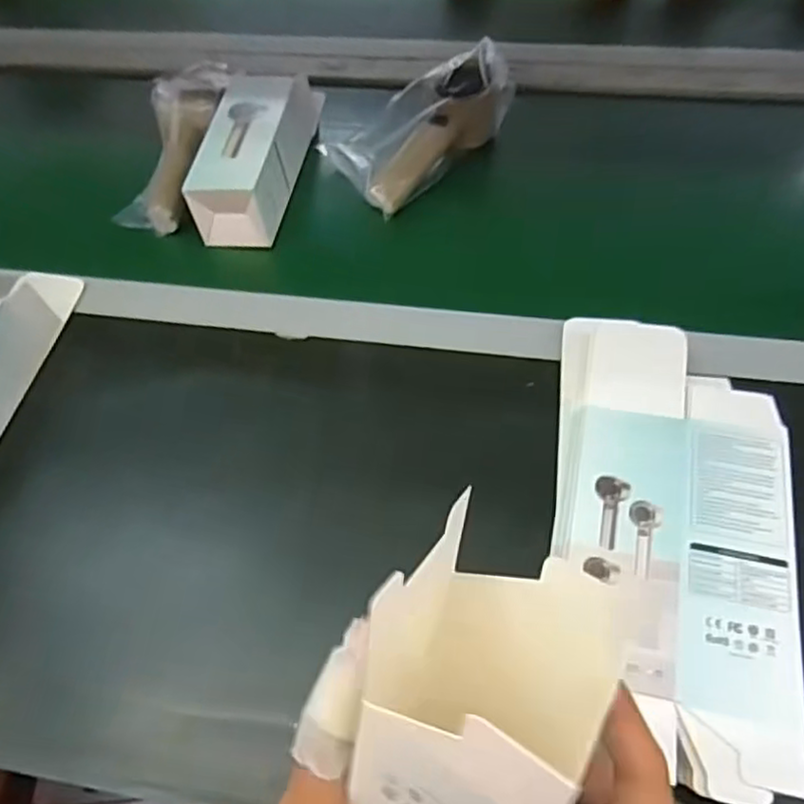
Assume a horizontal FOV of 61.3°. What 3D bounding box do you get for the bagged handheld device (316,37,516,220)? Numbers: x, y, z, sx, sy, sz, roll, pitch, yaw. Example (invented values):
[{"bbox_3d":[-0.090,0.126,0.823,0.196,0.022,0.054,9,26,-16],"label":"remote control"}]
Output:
[{"bbox_3d":[0.021,-0.248,0.601,0.165,0.068,0.106,-30,55,-16],"label":"bagged handheld device"}]

